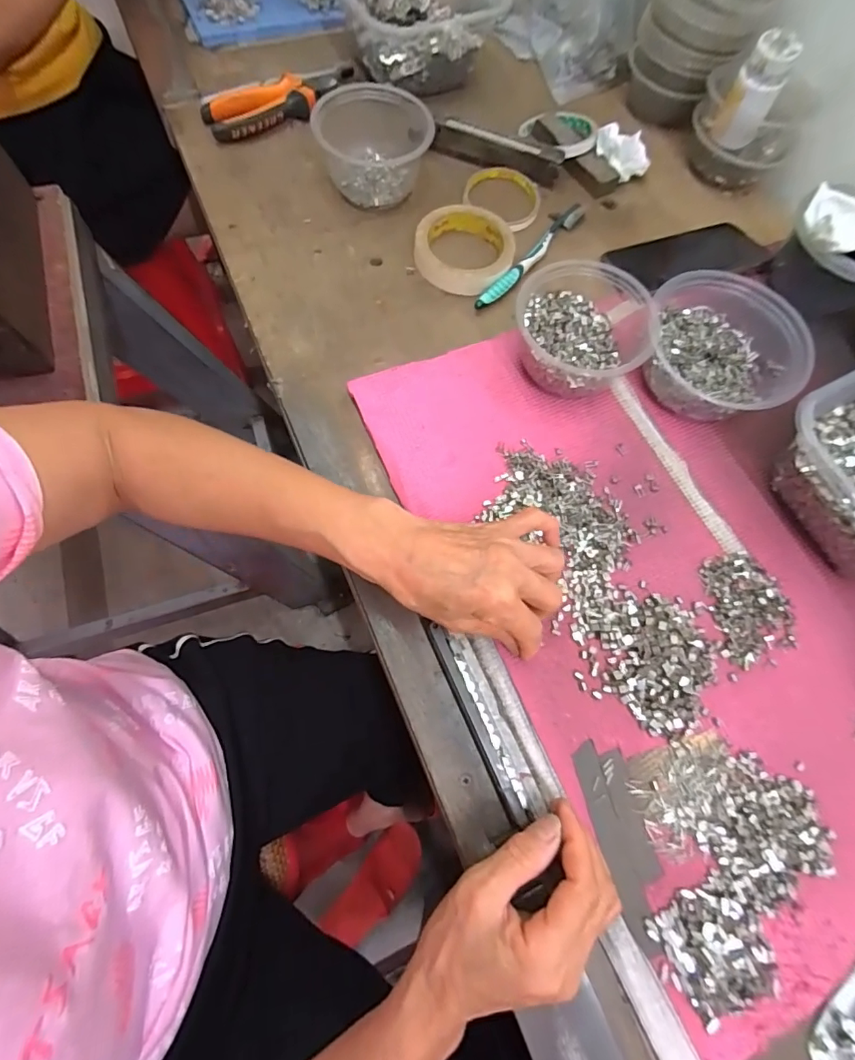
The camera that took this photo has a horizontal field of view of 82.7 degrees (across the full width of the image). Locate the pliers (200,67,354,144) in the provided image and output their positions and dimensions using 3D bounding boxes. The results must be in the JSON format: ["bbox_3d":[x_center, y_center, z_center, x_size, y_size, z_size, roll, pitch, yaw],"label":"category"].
[{"bbox_3d":[-0.156,-0.475,0.535,0.177,0.027,0.064,-26,73,-10],"label":"pliers"}]

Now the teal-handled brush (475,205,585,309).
[{"bbox_3d":[0.108,-0.282,0.497,0.018,0.020,0.180,37,74,11],"label":"teal-handled brush"}]

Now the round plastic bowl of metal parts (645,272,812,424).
[{"bbox_3d":[0.252,-0.152,0.422,0.131,0.062,0.120,2,70,-4],"label":"round plastic bowl of metal parts"}]

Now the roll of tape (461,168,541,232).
[{"bbox_3d":[0.081,-0.359,0.526,0.080,0.014,0.077,0,71,-1],"label":"roll of tape"}]

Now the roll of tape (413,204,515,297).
[{"bbox_3d":[0.040,-0.283,0.483,0.092,0.020,0.093,0,71,-1],"label":"roll of tape"}]

